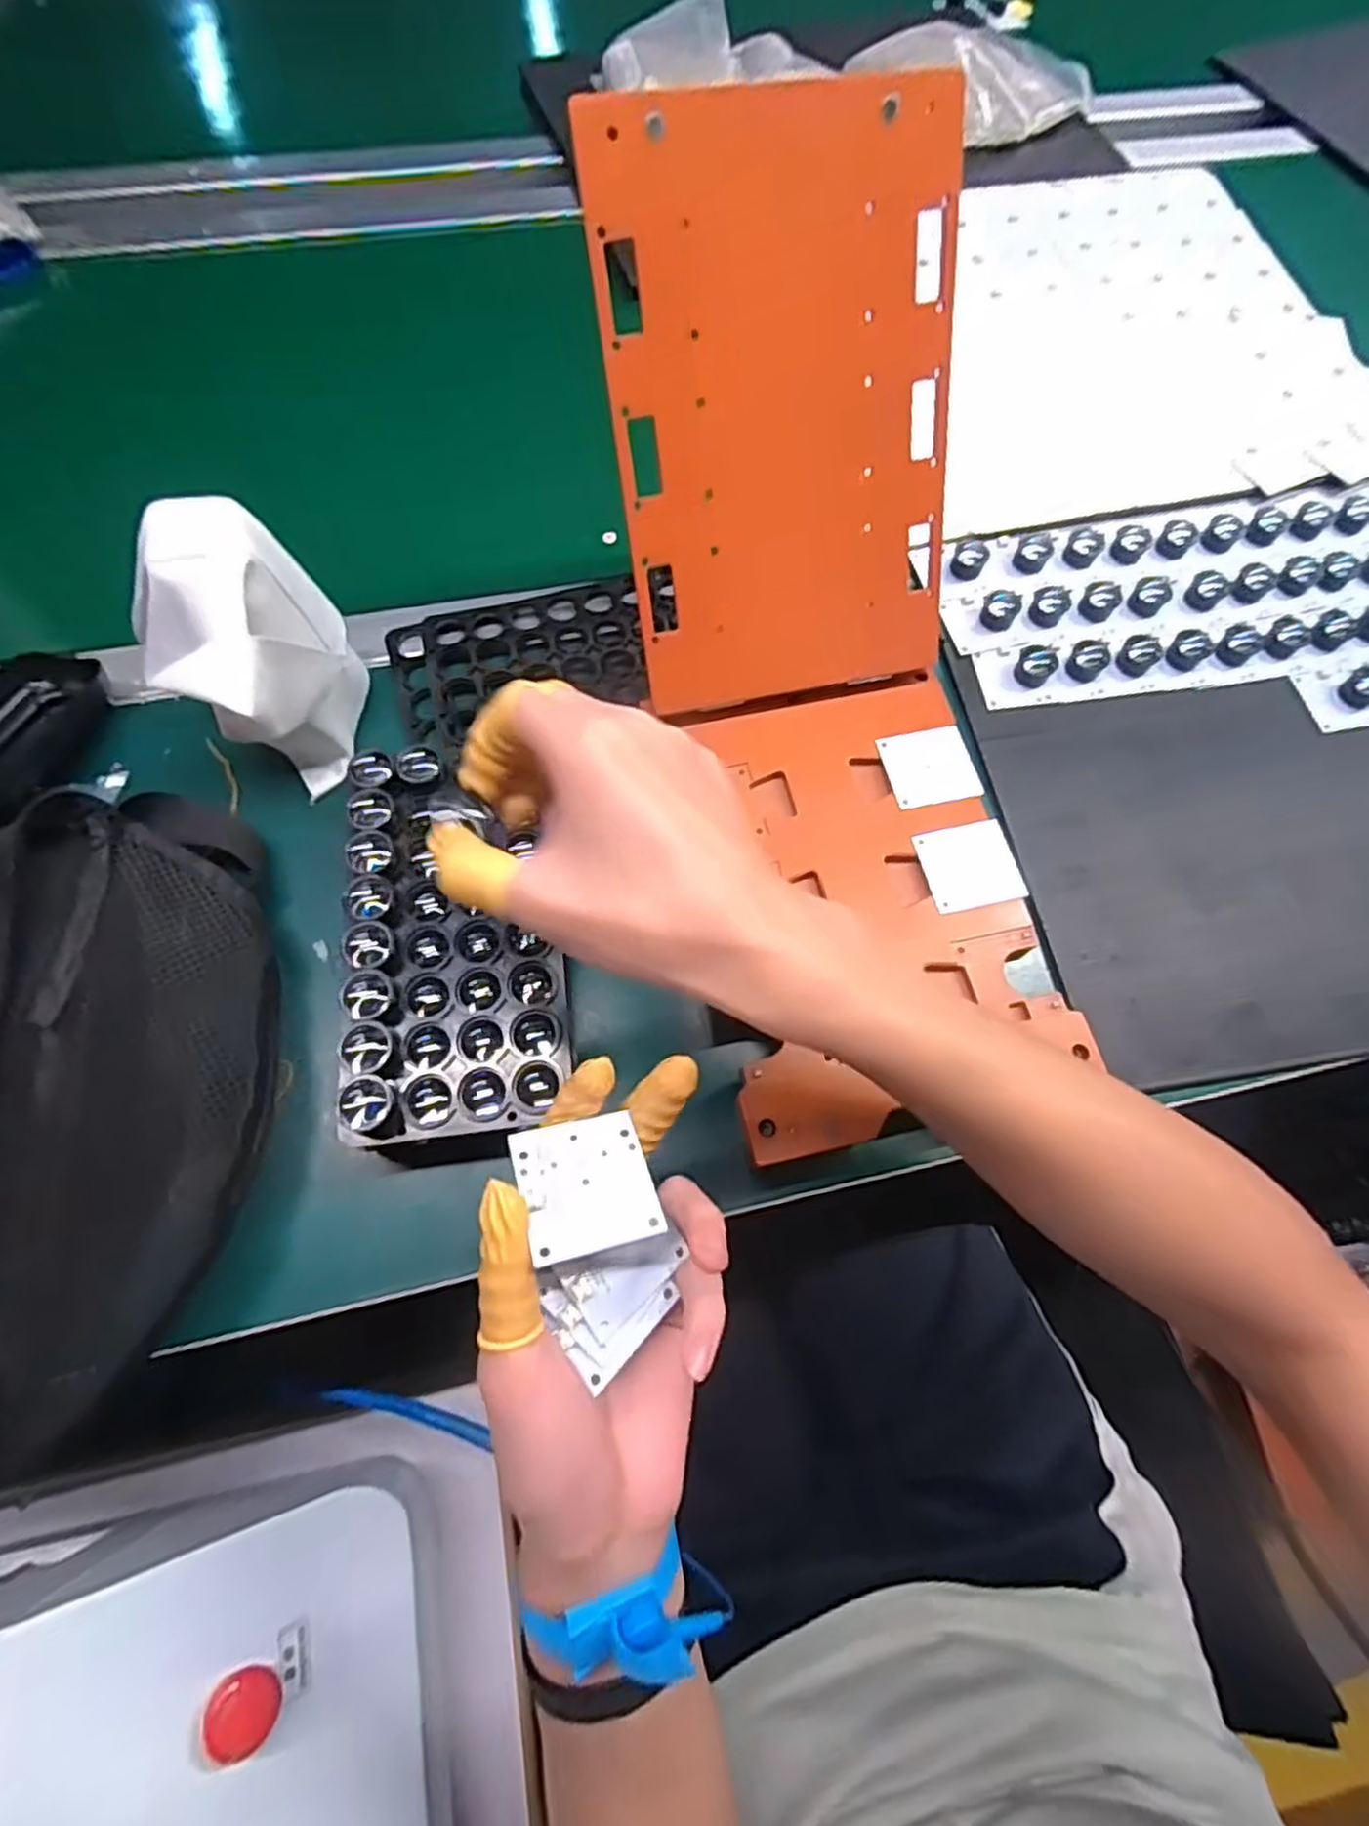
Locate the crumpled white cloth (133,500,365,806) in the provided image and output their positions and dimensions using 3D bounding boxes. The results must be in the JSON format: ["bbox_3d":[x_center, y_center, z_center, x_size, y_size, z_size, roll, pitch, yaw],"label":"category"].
[{"bbox_3d":[-0.214,-0.130,0.381,0.066,0.117,0.098,19,69,5],"label":"crumpled white cloth"}]

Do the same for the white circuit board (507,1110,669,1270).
[{"bbox_3d":[-0.033,0.091,0.256,0.043,0.004,0.045,-7,46,-20],"label":"white circuit board"}]

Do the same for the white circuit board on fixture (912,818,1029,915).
[{"bbox_3d":[0.145,-0.024,0.383,0.046,0.006,0.044,-10,69,-6],"label":"white circuit board on fixture"}]

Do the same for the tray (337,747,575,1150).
[{"bbox_3d":[-0.108,0.008,0.355,0.095,0.031,0.184,-7,68,-5],"label":"tray"}]

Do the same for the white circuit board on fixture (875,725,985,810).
[{"bbox_3d":[0.132,-0.079,0.404,0.046,0.004,0.044,-11,69,-7],"label":"white circuit board on fixture"}]

